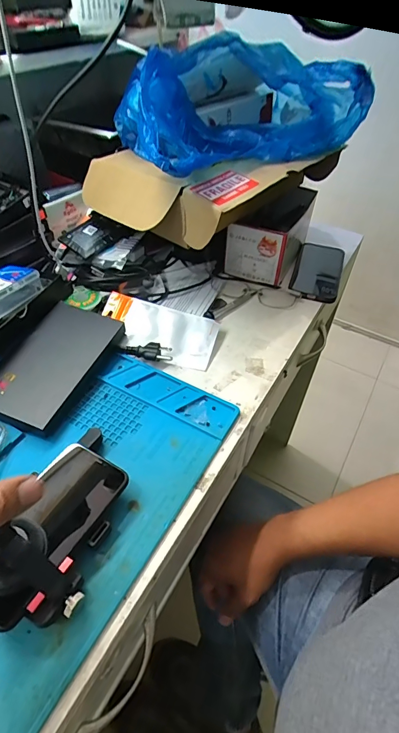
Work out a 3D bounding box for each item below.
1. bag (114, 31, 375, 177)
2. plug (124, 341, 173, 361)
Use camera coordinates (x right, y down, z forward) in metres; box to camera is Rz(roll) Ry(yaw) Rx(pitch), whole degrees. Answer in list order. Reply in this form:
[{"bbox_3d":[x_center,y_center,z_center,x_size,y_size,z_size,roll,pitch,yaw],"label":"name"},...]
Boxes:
[{"bbox_3d":[0.051,-0.354,0.524,0.340,0.110,0.229,-19,51,-20],"label":"bag"},{"bbox_3d":[-0.065,-0.018,0.501,0.059,0.021,0.021,-1,47,-4],"label":"plug"}]

